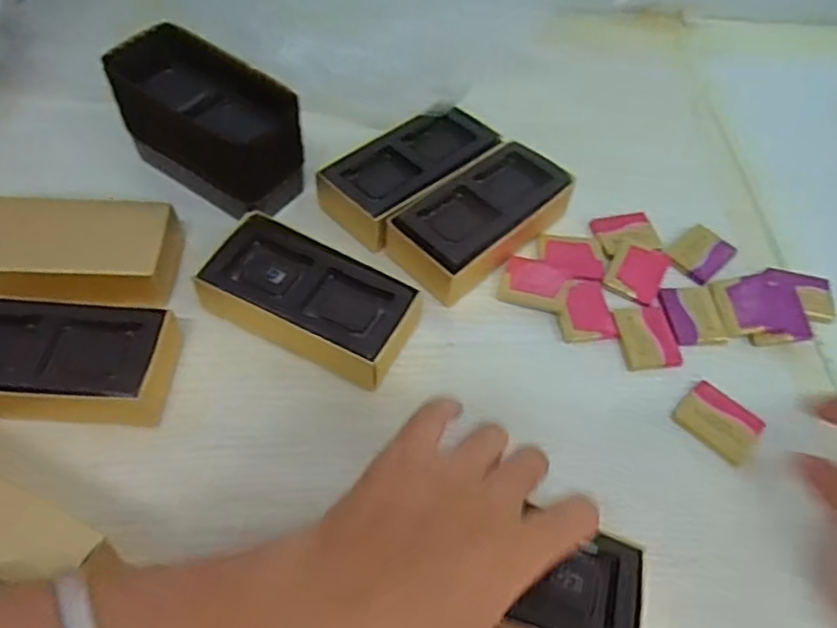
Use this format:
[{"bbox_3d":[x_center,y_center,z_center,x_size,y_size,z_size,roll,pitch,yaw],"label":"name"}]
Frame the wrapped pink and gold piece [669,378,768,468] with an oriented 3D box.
[{"bbox_3d":[0.162,0.057,0.351,0.040,0.004,0.034,40,62,22],"label":"wrapped pink and gold piece"}]

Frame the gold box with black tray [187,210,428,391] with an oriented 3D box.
[{"bbox_3d":[-0.062,-0.006,0.367,0.114,0.030,0.061,27,58,14],"label":"gold box with black tray"}]

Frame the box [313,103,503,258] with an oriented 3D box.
[{"bbox_3d":[-0.006,-0.093,0.425,0.059,0.030,0.117,40,62,22],"label":"box"}]

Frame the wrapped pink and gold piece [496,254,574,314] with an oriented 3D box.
[{"bbox_3d":[0.072,-0.020,0.397,0.040,0.007,0.037,19,56,10],"label":"wrapped pink and gold piece"}]

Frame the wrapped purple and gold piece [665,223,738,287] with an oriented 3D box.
[{"bbox_3d":[0.180,-0.039,0.418,0.041,0.005,0.030,-37,65,-25],"label":"wrapped purple and gold piece"}]

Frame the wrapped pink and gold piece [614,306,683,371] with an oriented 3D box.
[{"bbox_3d":[0.133,0.013,0.380,0.033,0.004,0.041,-3,56,-6],"label":"wrapped pink and gold piece"}]

